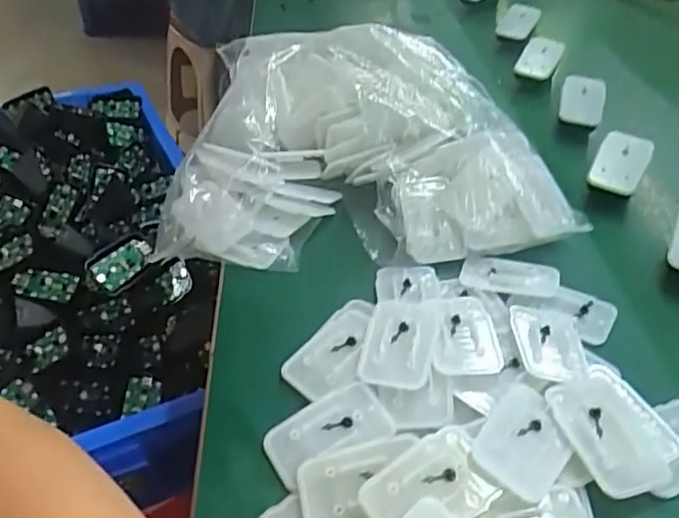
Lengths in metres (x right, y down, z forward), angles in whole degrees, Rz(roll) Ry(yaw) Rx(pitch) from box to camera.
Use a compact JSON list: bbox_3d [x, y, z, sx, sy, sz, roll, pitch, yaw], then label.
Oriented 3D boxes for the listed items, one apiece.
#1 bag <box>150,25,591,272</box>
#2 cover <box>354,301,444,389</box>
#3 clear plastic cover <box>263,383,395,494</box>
[{"bbox_3d":[0.011,-0.110,0.531,0.302,0.102,0.247,-3,41,-6],"label":"bag"},{"bbox_3d":[0.038,0.051,0.391,0.042,0.014,0.069,11,41,10],"label":"cover"},{"bbox_3d":[-0.008,0.097,0.353,0.068,0.004,0.042,-26,46,-15],"label":"clear plastic cover"}]

